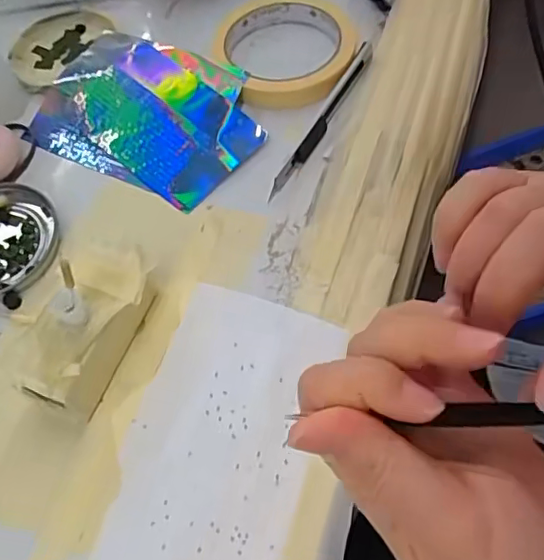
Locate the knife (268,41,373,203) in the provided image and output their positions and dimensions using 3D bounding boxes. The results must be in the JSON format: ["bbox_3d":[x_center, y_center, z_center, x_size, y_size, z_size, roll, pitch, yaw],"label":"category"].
[{"bbox_3d":[0.033,-0.103,0.354,0.009,0.009,0.134,25,66,16],"label":"knife"}]

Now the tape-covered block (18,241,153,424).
[{"bbox_3d":[-0.089,0.024,0.277,0.039,0.041,0.080,18,64,13],"label":"tape-covered block"}]

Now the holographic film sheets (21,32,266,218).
[{"bbox_3d":[-0.083,-0.113,0.367,0.159,0.013,0.102,25,66,17],"label":"holographic film sheets"}]

